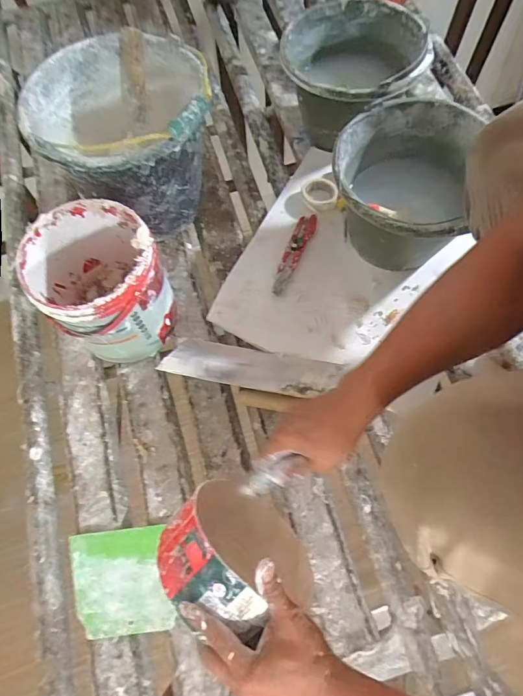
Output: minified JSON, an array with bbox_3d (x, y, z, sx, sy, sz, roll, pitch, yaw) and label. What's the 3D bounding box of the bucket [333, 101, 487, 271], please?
[{"bbox_3d":[0.219,-0.244,0.692,0.205,0.181,0.242,18,69,9],"label":"bucket"}]

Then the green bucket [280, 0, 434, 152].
[{"bbox_3d":[0.164,-0.488,0.786,0.240,0.187,0.234,-1,67,1],"label":"green bucket"}]

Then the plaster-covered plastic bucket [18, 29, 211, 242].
[{"bbox_3d":[-0.210,-0.336,0.700,0.253,0.237,0.254,-1,67,1],"label":"plaster-covered plastic bucket"}]

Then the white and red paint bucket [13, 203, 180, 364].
[{"bbox_3d":[-0.232,-0.091,0.651,0.171,0.204,0.180,-1,67,1],"label":"white and red paint bucket"}]

